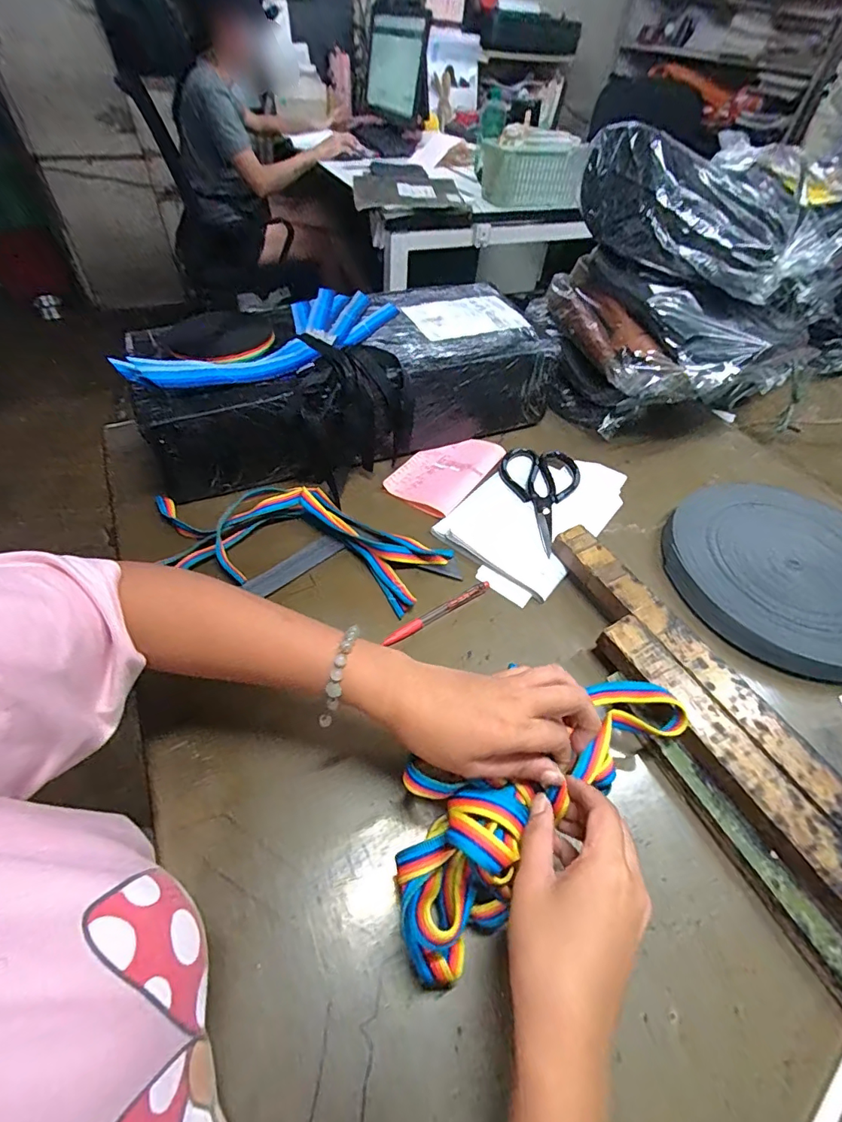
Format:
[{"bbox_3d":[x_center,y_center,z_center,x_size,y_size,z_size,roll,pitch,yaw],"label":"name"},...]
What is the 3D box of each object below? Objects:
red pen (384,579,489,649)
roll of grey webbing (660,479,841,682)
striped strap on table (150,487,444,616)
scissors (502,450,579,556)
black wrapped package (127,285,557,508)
[{"bbox_3d":[0.018,0.051,0.487,0.126,0.007,0.013,-29,58,-21],"label":"red pen"},{"bbox_3d":[0.406,0.012,0.532,0.249,0.031,0.246,0,52,0],"label":"roll of grey webbing"},{"bbox_3d":[-0.137,-0.033,0.534,0.347,0.030,0.142,11,53,8],"label":"striped strap on table"},{"bbox_3d":[0.144,-0.081,0.596,0.097,0.011,0.179,9,53,6],"label":"scissors"},{"bbox_3d":[-0.089,-0.233,0.630,0.493,0.146,0.192,-18,53,-18],"label":"black wrapped package"}]

